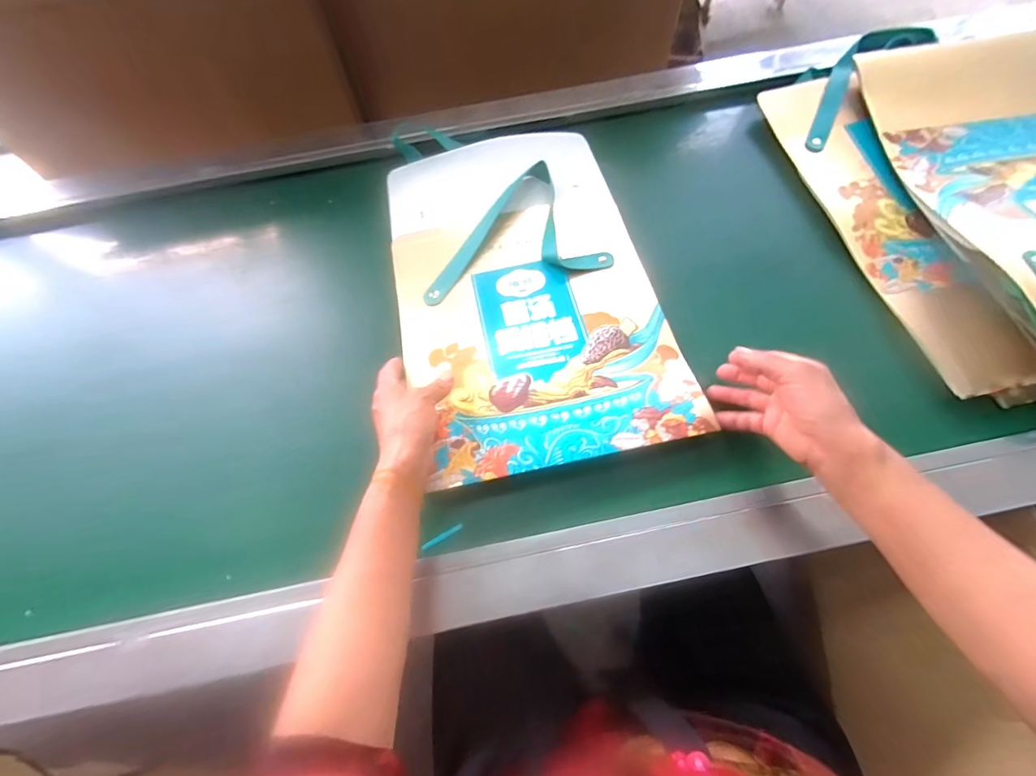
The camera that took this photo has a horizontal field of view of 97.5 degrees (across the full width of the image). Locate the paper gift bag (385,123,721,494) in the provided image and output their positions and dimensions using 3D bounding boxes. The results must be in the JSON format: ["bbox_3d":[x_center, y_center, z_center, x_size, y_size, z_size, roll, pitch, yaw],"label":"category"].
[{"bbox_3d":[0.001,-0.138,0.535,0.285,0.028,0.476,-13,65,-3],"label":"paper gift bag"}]

